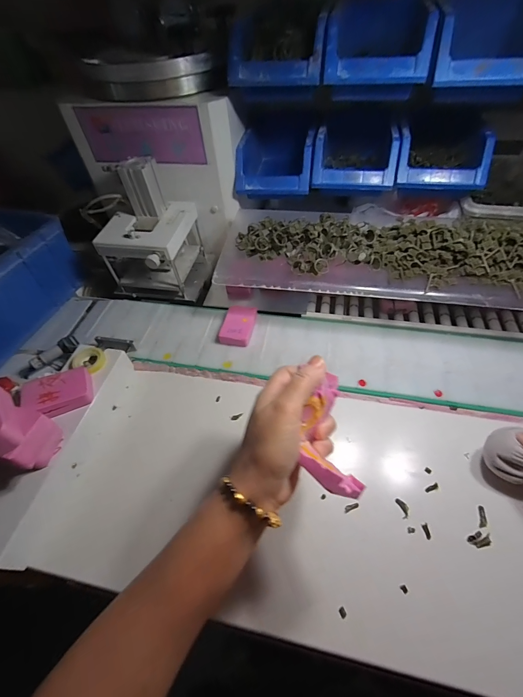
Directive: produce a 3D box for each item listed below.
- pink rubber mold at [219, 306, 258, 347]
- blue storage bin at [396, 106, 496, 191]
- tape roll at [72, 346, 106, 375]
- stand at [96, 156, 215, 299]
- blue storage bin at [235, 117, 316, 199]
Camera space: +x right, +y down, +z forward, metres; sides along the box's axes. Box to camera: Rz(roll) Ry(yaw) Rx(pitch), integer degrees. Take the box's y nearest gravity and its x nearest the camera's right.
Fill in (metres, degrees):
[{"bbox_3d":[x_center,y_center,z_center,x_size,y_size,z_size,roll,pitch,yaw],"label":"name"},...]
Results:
[{"bbox_3d":[-0.035,-0.037,0.488,0.047,0.020,0.072,5,54,9],"label":"pink rubber mold"},{"bbox_3d":[0.278,-0.304,0.494,0.124,0.076,0.150,11,55,13],"label":"blue storage bin"},{"bbox_3d":[-0.235,0.015,0.428,0.044,0.011,0.038,7,54,10],"label":"tape roll"},{"bbox_3d":[-0.191,-0.192,0.520,0.150,0.175,0.157,4,54,8],"label":"stand"},{"bbox_3d":[0.031,-0.328,0.559,0.126,0.090,0.155,6,54,9],"label":"blue storage bin"}]

